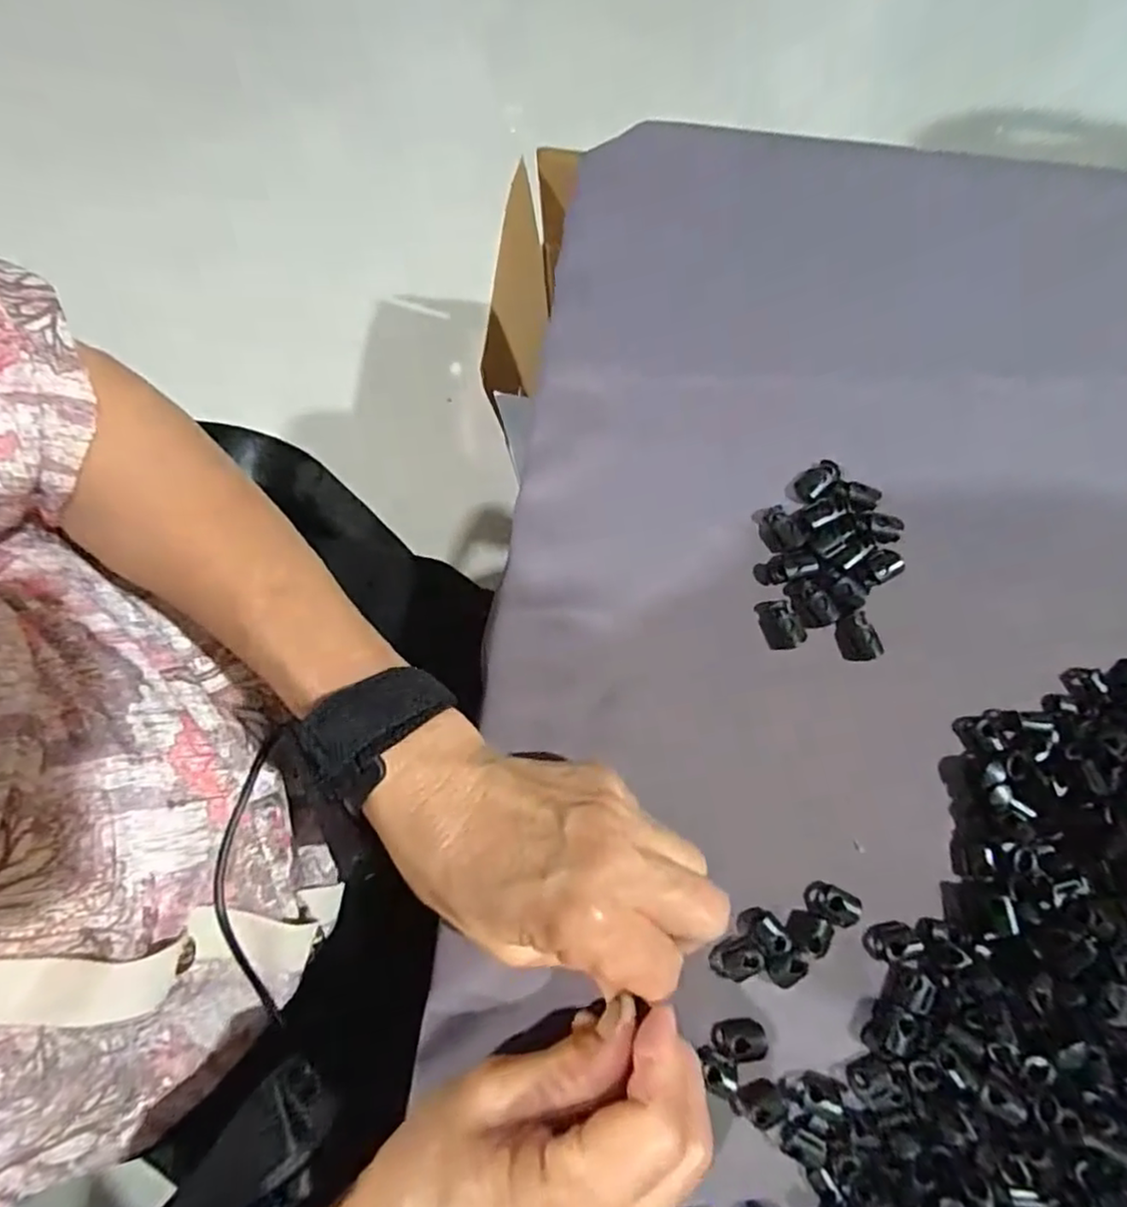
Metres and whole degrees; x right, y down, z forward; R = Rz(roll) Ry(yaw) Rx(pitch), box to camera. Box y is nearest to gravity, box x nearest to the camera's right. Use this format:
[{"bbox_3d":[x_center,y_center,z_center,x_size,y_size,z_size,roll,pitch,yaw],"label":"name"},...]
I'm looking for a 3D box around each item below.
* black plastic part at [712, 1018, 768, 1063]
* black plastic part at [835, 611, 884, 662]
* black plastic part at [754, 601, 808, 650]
[{"bbox_3d":[0.067,0.165,0.253,0.019,0.005,0.014,-10,78,0],"label":"black plastic part"},{"bbox_3d":[0.124,0.015,0.286,0.015,0.006,0.020,-17,78,-2],"label":"black plastic part"},{"bbox_3d":[0.093,0.009,0.289,0.015,0.007,0.022,-23,78,-3],"label":"black plastic part"}]

